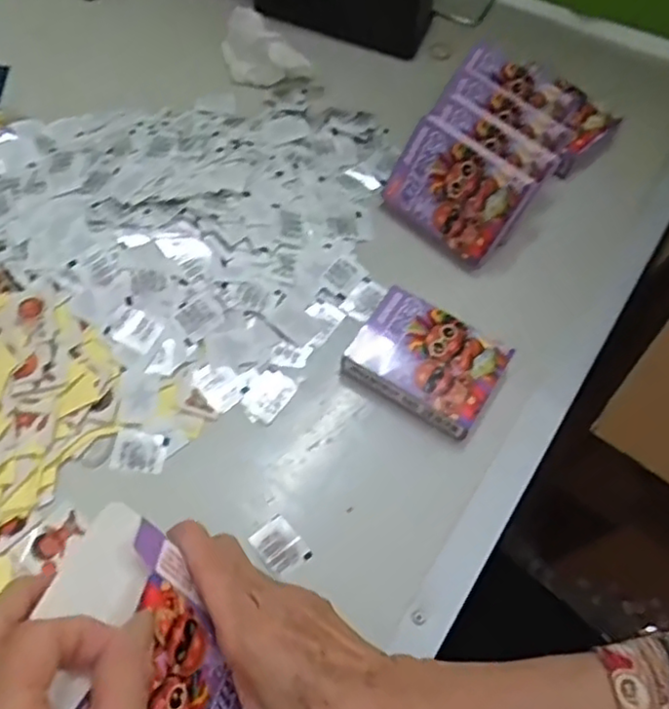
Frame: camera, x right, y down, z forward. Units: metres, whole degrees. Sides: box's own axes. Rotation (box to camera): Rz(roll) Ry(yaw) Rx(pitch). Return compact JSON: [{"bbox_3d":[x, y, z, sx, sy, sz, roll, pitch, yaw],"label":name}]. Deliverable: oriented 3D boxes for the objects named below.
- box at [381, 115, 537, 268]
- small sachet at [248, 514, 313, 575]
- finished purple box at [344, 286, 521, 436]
[{"bbox_3d":[0.084,-0.113,0.463,0.091,0.069,0.019,44,35,16],"label":"box"},{"bbox_3d":[-0.031,0.111,0.385,0.024,0.005,0.031,-36,70,-19],"label":"small sachet"},{"bbox_3d":[0.059,0.003,0.428,0.090,0.024,0.064,33,66,13],"label":"finished purple box"}]

